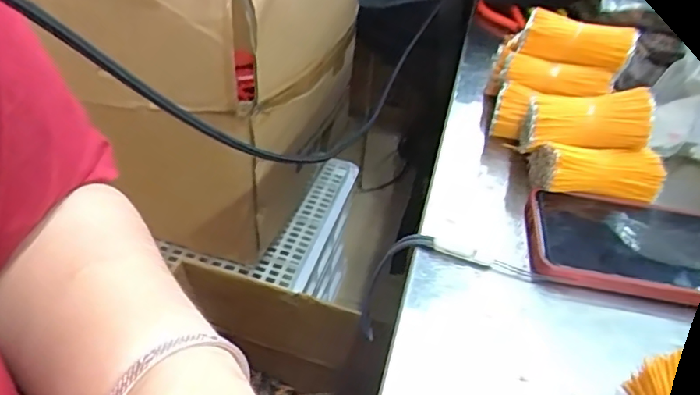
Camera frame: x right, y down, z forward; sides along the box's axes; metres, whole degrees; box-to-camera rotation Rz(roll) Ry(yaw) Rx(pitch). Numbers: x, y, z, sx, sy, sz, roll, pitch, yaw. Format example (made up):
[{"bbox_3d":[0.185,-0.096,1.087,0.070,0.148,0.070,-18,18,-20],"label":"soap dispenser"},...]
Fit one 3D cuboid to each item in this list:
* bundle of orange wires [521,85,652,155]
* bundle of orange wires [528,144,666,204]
[{"bbox_3d":[0.168,-0.051,0.397,0.085,0.031,0.033,-3,40,9],"label":"bundle of orange wires"},{"bbox_3d":[0.175,-0.017,0.396,0.085,0.034,0.033,4,41,-4],"label":"bundle of orange wires"}]

